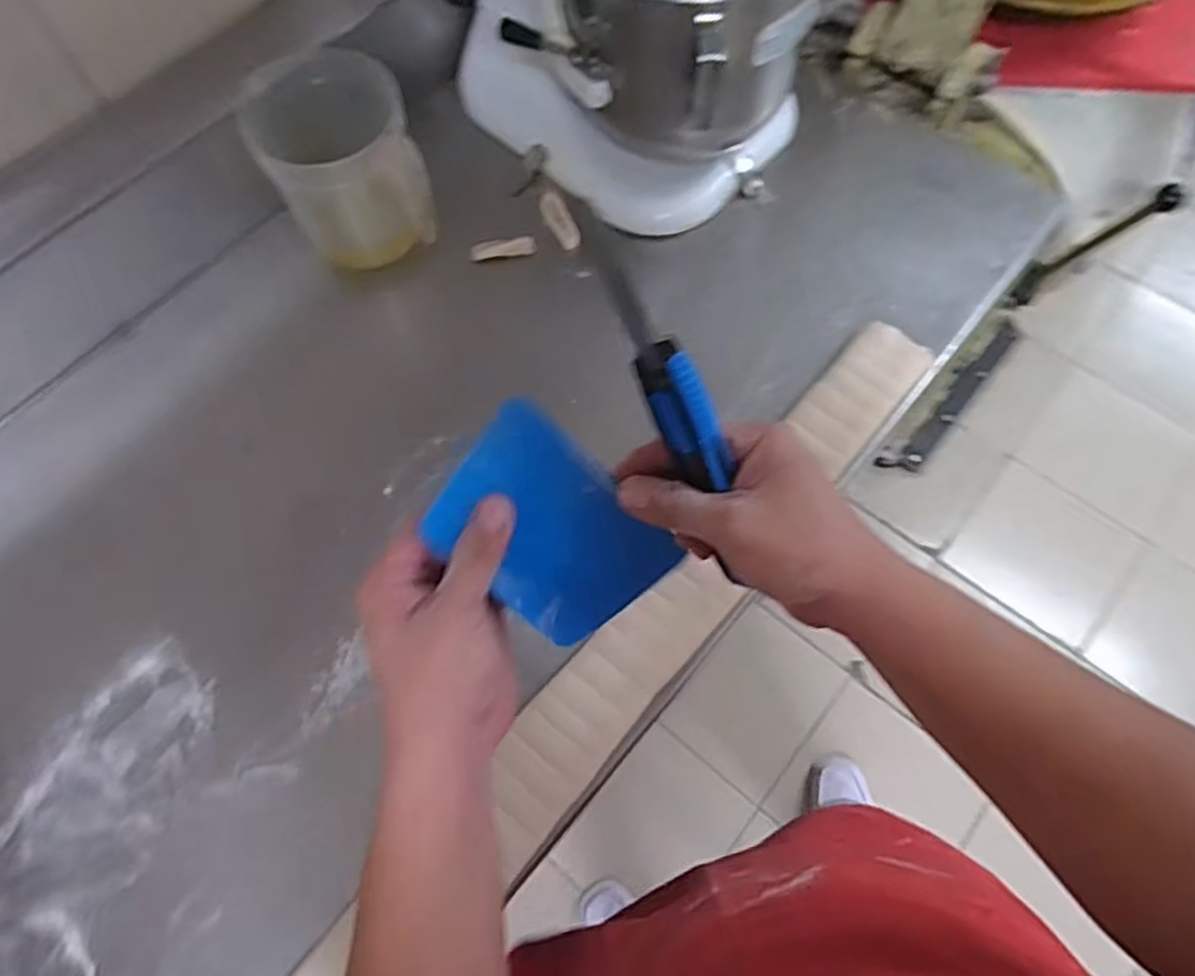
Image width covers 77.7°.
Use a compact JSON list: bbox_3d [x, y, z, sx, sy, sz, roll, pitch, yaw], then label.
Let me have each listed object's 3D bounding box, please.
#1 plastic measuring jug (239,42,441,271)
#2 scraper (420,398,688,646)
[{"bbox_3d":[-0.242,-0.317,0.726,0.136,0.168,0.155,-15,67,-4],"label":"plastic measuring jug"},{"bbox_3d":[-0.024,0.024,0.396,0.085,0.010,0.125,-46,108,-2],"label":"scraper"}]

